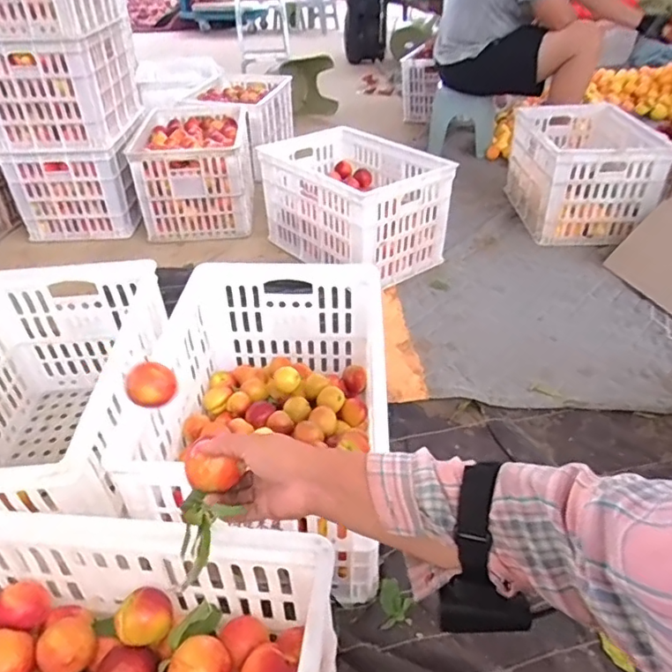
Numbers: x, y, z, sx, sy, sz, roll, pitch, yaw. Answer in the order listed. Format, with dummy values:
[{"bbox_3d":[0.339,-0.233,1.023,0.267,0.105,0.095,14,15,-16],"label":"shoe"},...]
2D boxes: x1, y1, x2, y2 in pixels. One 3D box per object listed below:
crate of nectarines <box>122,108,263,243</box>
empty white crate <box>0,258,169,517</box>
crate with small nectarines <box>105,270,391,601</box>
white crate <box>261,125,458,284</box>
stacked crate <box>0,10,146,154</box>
[{"bbox_3d":[-0.451,-0.556,1.803,0.337,0.293,0.465,-1,36,-3],"label":"crate of nectarines"},{"bbox_3d":[-0.485,0.132,0.889,0.338,0.296,0.478,-2,36,-5],"label":"empty white crate"},{"bbox_3d":[-0.112,0.116,0.895,0.337,0.280,0.473,2,36,1],"label":"crate with small nectarines"},{"bbox_3d":[0.042,-0.388,1.565,0.327,0.291,0.499,-24,43,-31],"label":"white crate"},{"bbox_3d":[-0.800,-0.755,1.609,0.322,0.302,0.436,2,36,0],"label":"stacked crate"}]

